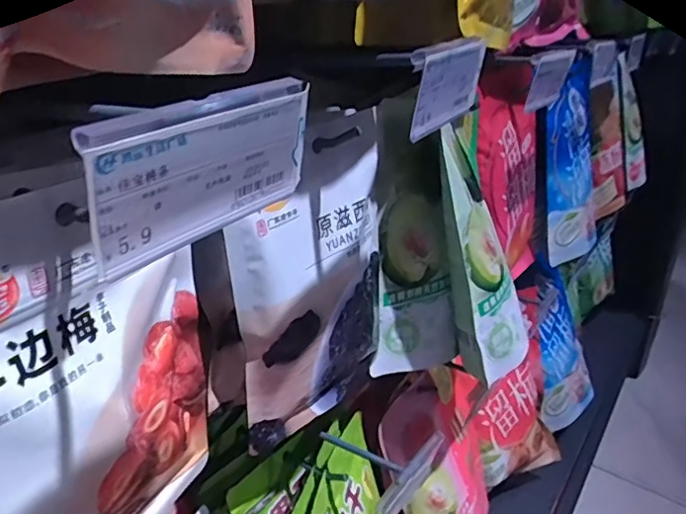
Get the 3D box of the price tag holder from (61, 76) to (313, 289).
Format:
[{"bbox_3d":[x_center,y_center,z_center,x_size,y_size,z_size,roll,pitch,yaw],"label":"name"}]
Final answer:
[{"bbox_3d":[-0.042,-0.027,0.174,0.013,0.046,0.086,19,30,29],"label":"price tag holder"}]

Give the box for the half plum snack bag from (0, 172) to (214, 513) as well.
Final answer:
[{"bbox_3d":[-0.118,0.071,0.278,0.018,0.222,0.155,14,28,21],"label":"half plum snack bag"}]

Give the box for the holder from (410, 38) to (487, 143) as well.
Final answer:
[{"bbox_3d":[0.057,-0.092,0.297,0.009,0.042,0.086,16,29,25],"label":"holder"}]

